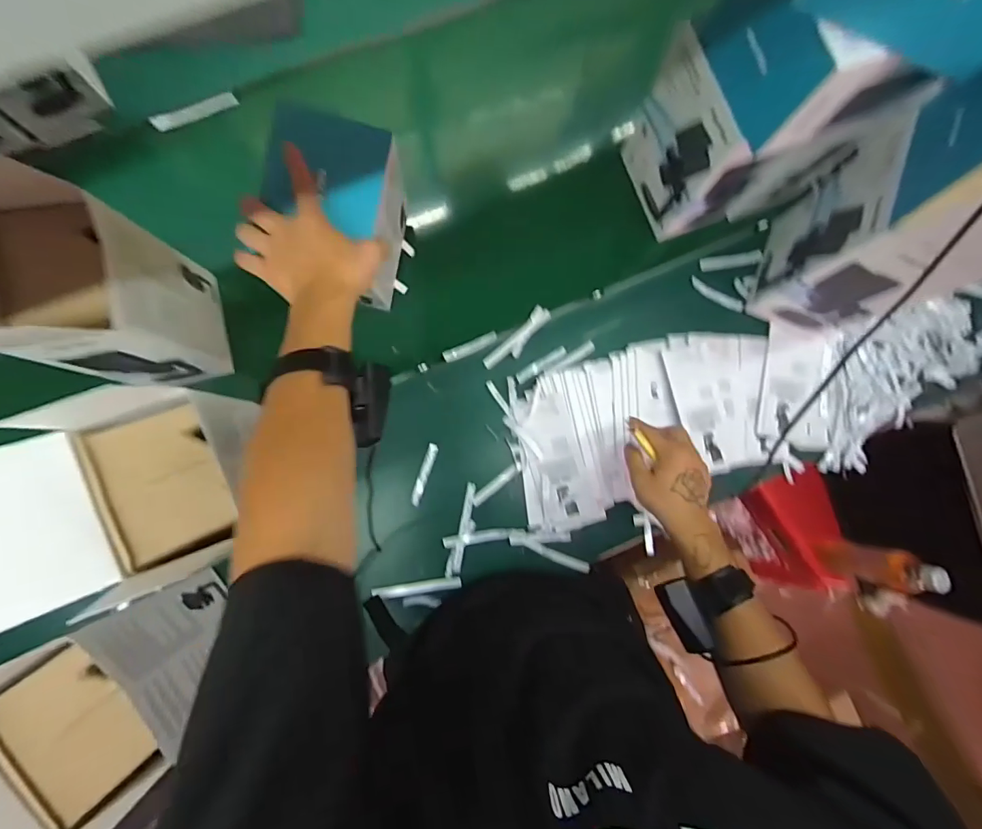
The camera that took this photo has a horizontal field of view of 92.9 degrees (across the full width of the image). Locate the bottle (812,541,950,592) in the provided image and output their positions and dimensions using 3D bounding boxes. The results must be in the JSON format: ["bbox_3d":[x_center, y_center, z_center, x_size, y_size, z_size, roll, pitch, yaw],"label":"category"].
[{"bbox_3d":[0.677,0.265,0.821,0.068,0.250,0.063,0,84,-1],"label":"bottle"}]

